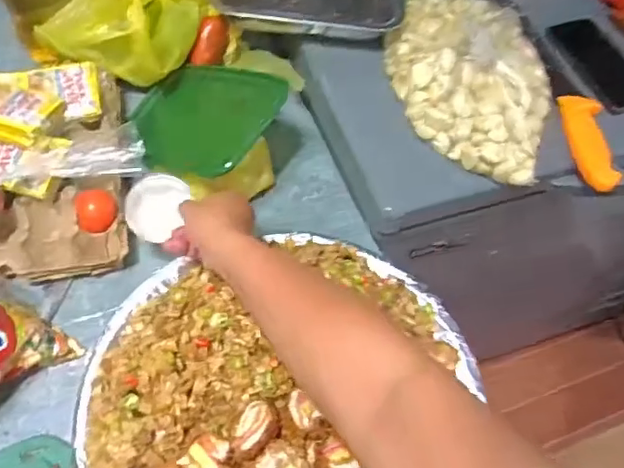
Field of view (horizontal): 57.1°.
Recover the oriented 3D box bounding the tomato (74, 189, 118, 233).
[{"bbox_3d":[-0.223,-0.020,0.600,0.041,0.034,0.042,2,57,-2],"label":"tomato"}]

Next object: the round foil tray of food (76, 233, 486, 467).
[{"bbox_3d":[-0.033,0.140,0.515,0.331,0.071,0.351,2,57,-2],"label":"round foil tray of food"}]

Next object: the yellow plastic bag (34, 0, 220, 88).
[{"bbox_3d":[-0.222,-0.291,0.692,0.166,0.147,0.176,27,60,13],"label":"yellow plastic bag"}]

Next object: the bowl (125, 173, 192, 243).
[{"bbox_3d":[-0.160,-0.024,0.590,0.058,0.024,0.072,7,72,-1],"label":"bowl"}]

